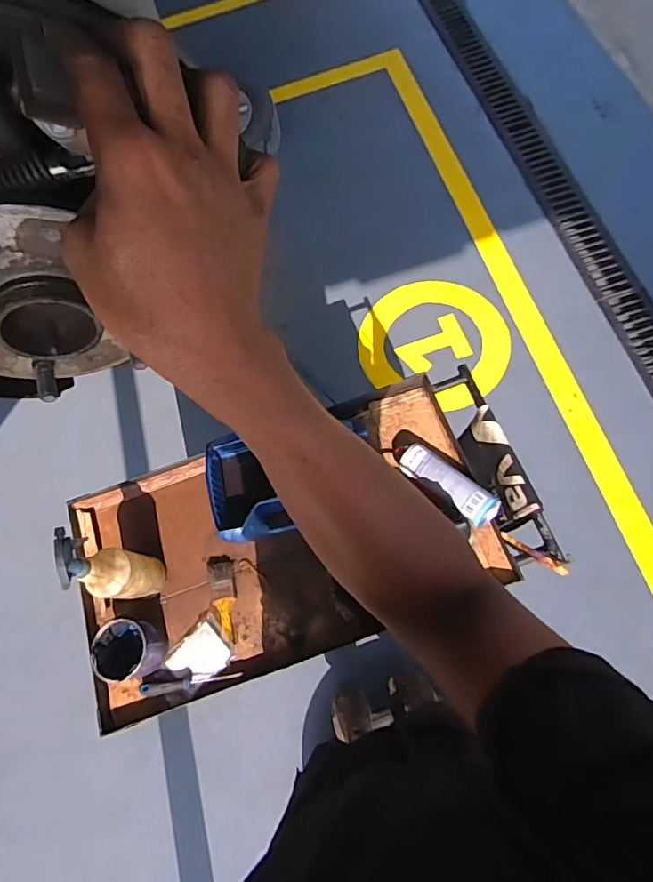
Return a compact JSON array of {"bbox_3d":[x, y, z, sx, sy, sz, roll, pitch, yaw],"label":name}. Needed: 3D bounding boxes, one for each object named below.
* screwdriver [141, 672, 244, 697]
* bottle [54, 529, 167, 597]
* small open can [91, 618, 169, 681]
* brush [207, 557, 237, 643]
[{"bbox_3d":[-0.251,0.450,0.919,0.185,0.021,0.020,-7,69,1],"label":"screwdriver"},{"bbox_3d":[-0.371,0.234,0.882,0.077,0.293,0.087,10,70,8],"label":"bottle"},{"bbox_3d":[-0.362,0.378,0.912,0.090,0.104,0.111,-32,70,-8],"label":"small open can"},{"bbox_3d":[-0.200,0.305,0.974,0.051,0.011,0.163,-12,69,-1],"label":"brush"}]

